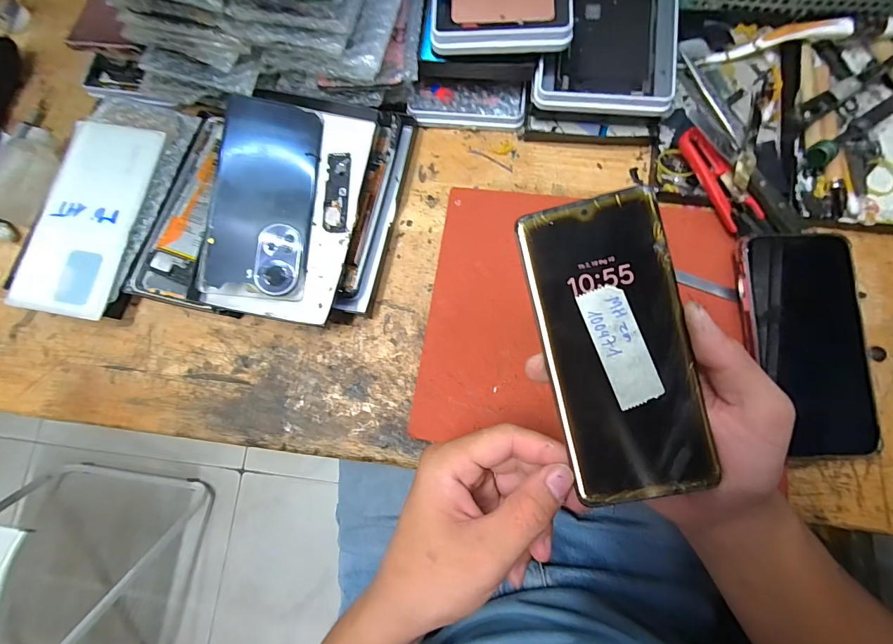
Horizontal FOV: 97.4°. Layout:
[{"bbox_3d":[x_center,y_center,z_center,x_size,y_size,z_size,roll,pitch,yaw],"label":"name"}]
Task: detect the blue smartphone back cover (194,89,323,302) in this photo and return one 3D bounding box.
[{"bbox_3d":[-0.137,-0.095,0.296,0.070,0.008,0.152,7,81,-17],"label":"blue smartphone back cover"}]

